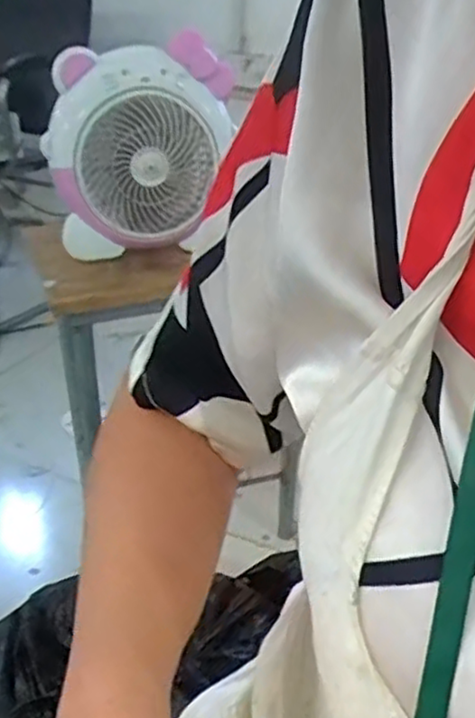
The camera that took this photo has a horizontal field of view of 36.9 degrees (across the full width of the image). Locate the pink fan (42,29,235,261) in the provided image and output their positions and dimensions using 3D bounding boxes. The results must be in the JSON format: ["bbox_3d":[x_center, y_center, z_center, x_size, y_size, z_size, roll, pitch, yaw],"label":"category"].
[{"bbox_3d":[-0.132,-0.275,0.964,0.234,0.268,0.119,1,29,-1],"label":"pink fan"}]

